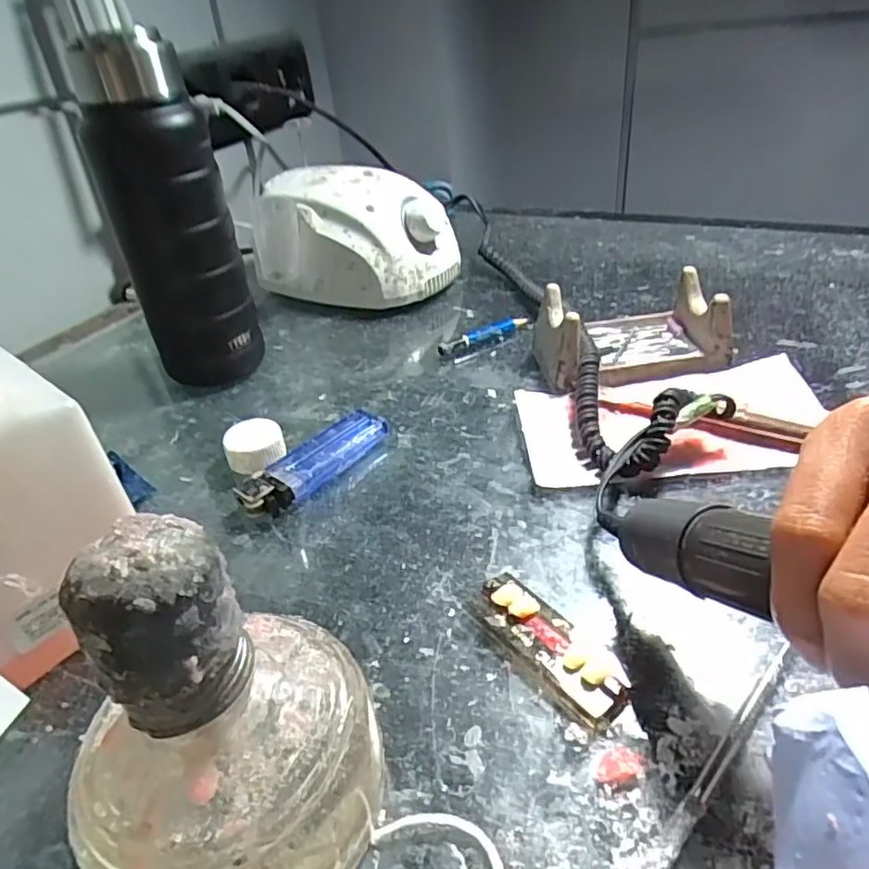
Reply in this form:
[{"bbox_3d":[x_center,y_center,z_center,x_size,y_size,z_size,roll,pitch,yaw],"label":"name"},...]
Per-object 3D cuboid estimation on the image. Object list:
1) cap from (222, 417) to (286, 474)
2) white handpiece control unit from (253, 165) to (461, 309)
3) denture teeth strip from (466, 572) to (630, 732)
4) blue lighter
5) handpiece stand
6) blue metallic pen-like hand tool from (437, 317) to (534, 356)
[{"bbox_3d":[-0.090,0.006,0.317,0.028,0.019,0.028,-4,35,3],"label":"cap"},{"bbox_3d":[-0.058,-0.140,0.463,0.143,0.086,0.076,2,36,10],"label":"white handpiece control unit"},{"bbox_3d":[0.037,0.071,0.214,0.023,0.009,0.061,-26,40,-26],"label":"denture teeth strip"},{"bbox_3d":[-0.056,0.014,0.305,0.024,0.013,0.082,22,44,33],"label":"blue lighter"},{"bbox_3d":[0.109,-0.061,0.358,0.096,0.044,0.064,-6,35,-1],"label":"handpiece stand"},{"bbox_3d":[0.033,-0.065,0.404,0.069,0.010,0.008,-21,38,-20],"label":"blue metallic pen-like hand tool"}]

